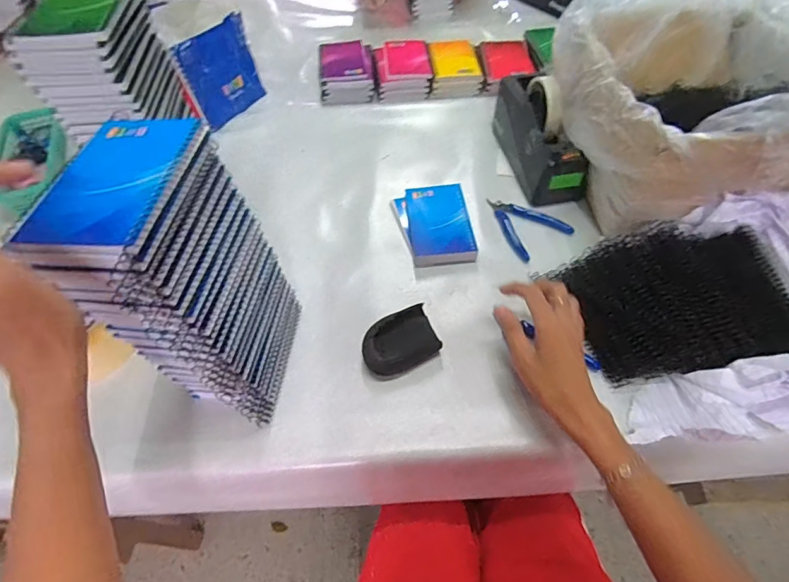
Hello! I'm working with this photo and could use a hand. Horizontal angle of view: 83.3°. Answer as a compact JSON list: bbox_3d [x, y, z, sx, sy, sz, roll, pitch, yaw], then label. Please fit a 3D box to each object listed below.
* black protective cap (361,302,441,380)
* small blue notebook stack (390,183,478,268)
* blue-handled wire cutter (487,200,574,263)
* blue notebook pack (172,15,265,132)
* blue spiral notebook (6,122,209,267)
[{"bbox_3d":[0.006,0.059,0.506,0.088,0.030,0.058,-27,57,-15],"label":"black protective cap"},{"bbox_3d":[0.055,-0.093,0.615,0.097,0.031,0.129,-8,54,-3],"label":"small blue notebook stack"},{"bbox_3d":[0.177,-0.097,0.623,0.085,0.007,0.111,-31,59,-18],"label":"blue-handled wire cutter"},{"bbox_3d":[-0.287,-0.368,0.751,0.031,0.130,0.148,21,58,17],"label":"blue notebook pack"},{"bbox_3d":[-0.188,-0.072,0.304,0.082,0.019,0.133,4,55,6],"label":"blue spiral notebook"}]

